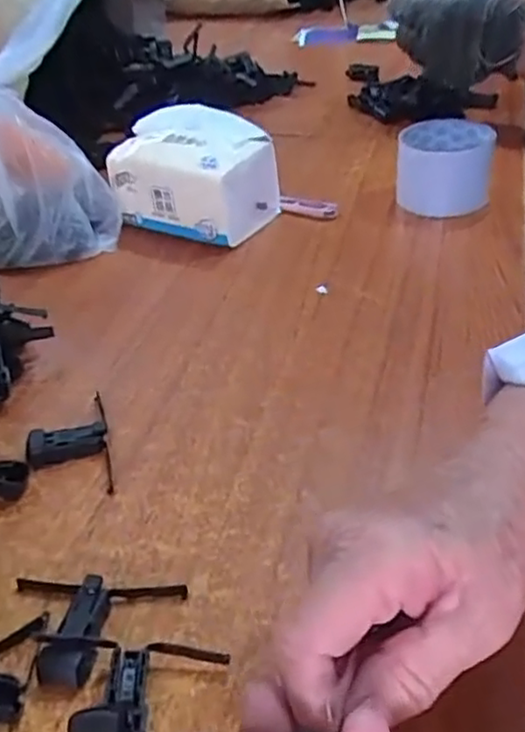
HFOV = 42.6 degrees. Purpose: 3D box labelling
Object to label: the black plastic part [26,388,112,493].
[{"bbox_3d":[-0.118,0.046,0.410,0.046,0.017,0.079,-13,38,-10],"label":"black plastic part"}]

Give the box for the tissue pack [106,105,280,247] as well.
[{"bbox_3d":[-0.059,-0.176,0.623,0.129,0.091,0.106,20,44,29],"label":"tissue pack"}]

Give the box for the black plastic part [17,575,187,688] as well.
[{"bbox_3d":[-0.082,0.119,0.308,0.081,0.016,0.051,1,38,8],"label":"black plastic part"}]

